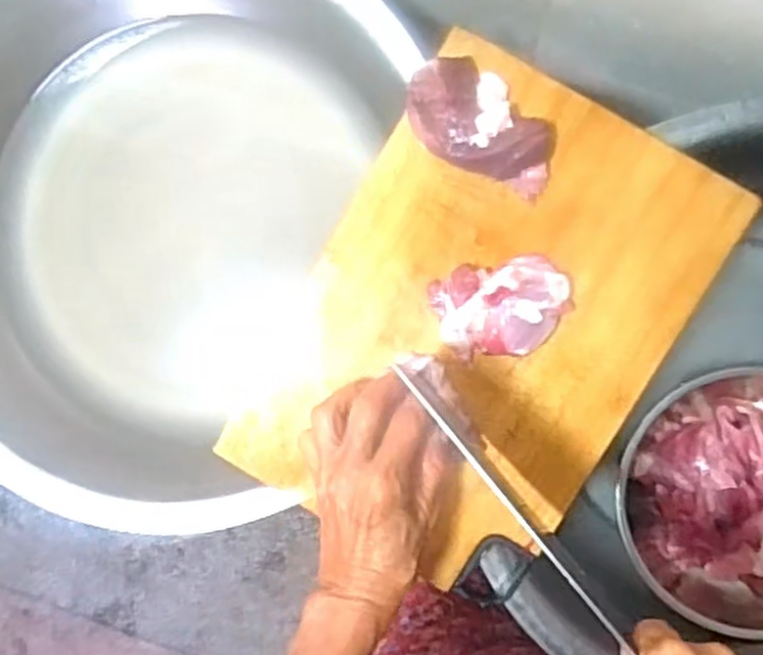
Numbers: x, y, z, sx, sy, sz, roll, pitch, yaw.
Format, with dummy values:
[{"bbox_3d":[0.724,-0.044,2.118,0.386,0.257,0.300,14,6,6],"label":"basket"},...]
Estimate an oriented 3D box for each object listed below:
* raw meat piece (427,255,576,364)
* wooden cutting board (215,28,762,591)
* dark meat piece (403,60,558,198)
[{"bbox_3d":[0.079,-0.013,0.478,0.085,0.021,0.059,-13,94,5],"label":"raw meat piece"},{"bbox_3d":[0.066,0.001,0.485,0.221,0.028,0.312,30,96,0],"label":"wooden cutting board"},{"bbox_3d":[0.065,-0.128,0.467,0.101,0.024,0.059,30,96,1],"label":"dark meat piece"}]

